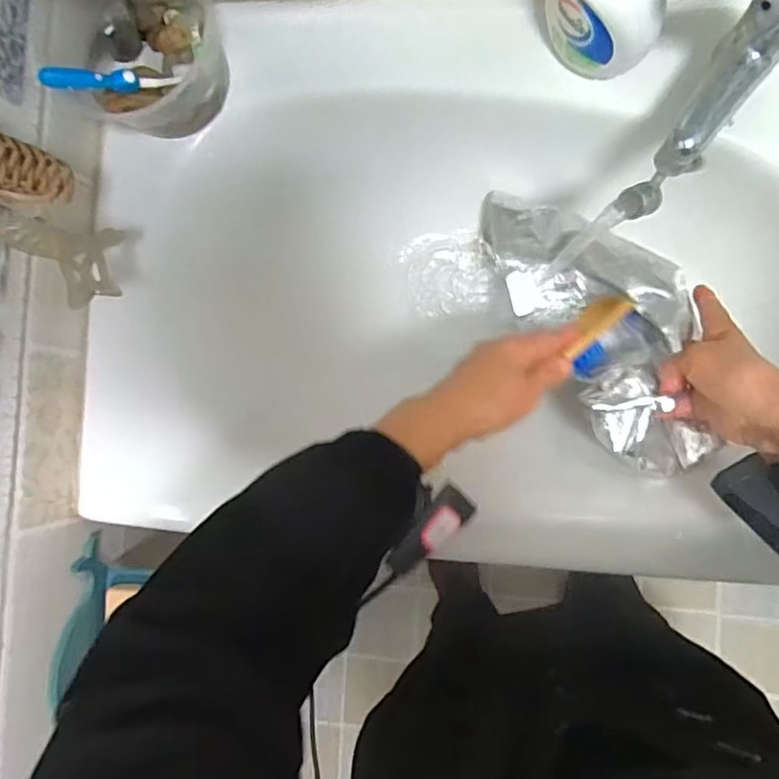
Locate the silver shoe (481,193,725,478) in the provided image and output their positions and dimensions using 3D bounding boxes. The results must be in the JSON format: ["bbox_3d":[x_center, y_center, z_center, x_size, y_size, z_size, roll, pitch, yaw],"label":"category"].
[{"bbox_3d":[0.189,-0.077,0.550,0.132,0.078,0.309,-28,59,6],"label":"silver shoe"}]

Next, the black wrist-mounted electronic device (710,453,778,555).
[{"bbox_3d":[0.243,0.079,0.383,0.030,0.022,0.069,-35,63,5],"label":"black wrist-mounted electronic device"}]

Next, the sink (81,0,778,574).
[{"bbox_3d":[0.096,-0.100,0.576,0.687,0.176,0.443,4,88,8],"label":"sink"}]

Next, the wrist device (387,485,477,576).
[{"bbox_3d":[0.028,0.097,0.405,0.025,0.016,0.069,43,73,7],"label":"wrist device"}]

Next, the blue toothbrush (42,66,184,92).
[{"bbox_3d":[-0.219,-0.247,0.478,0.106,0.015,0.012,-19,84,-35],"label":"blue toothbrush"}]

